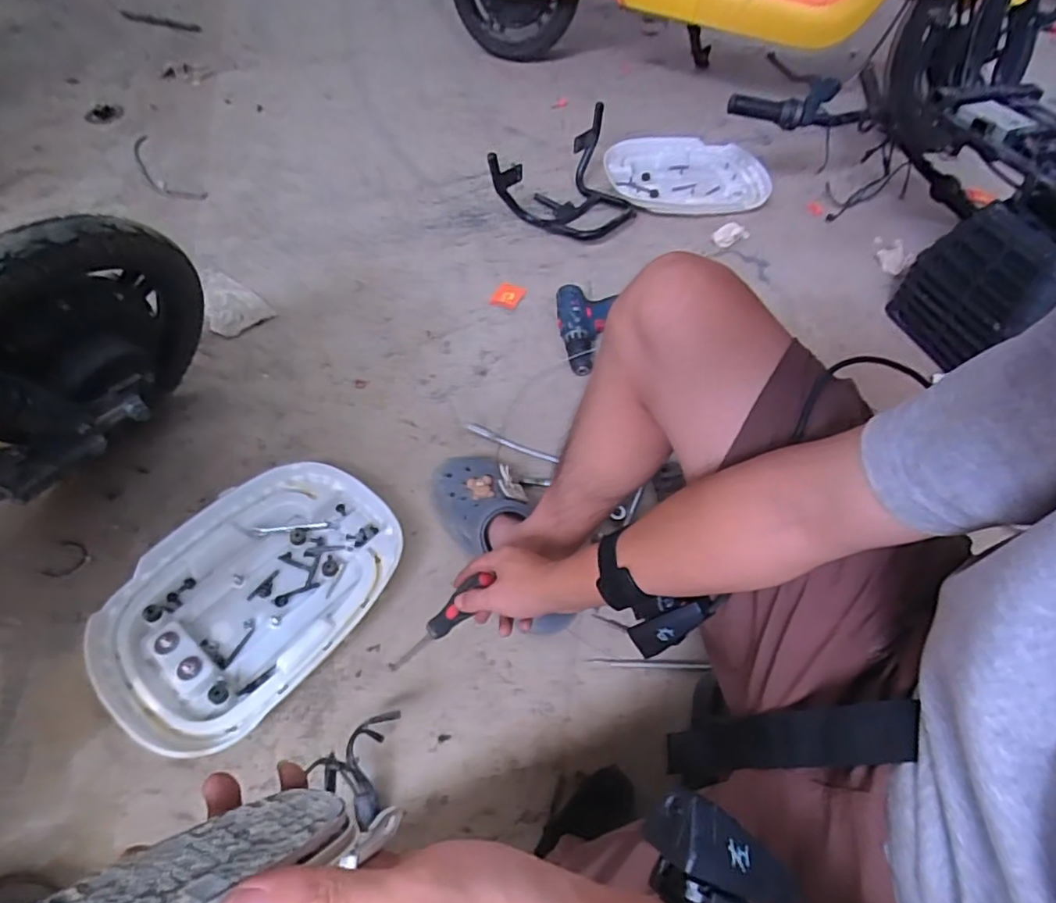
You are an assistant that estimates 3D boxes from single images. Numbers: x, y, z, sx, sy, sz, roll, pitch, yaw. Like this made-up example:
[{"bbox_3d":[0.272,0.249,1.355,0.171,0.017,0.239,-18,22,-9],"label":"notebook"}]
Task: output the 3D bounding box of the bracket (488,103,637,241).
[{"bbox_3d":[0.080,-0.599,1.257,0.290,0.157,0.295,3,54,-2],"label":"bracket"}]

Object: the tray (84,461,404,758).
[{"bbox_3d":[-0.338,0.170,0.733,0.266,0.042,0.361,35,59,20],"label":"tray"}]

